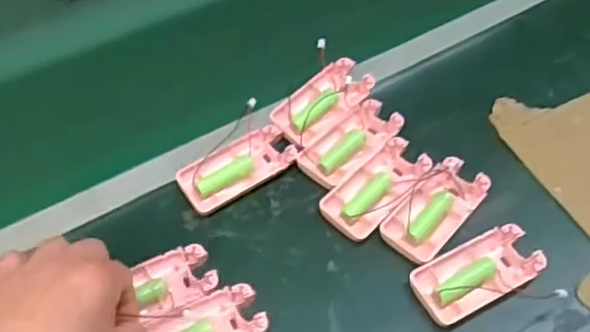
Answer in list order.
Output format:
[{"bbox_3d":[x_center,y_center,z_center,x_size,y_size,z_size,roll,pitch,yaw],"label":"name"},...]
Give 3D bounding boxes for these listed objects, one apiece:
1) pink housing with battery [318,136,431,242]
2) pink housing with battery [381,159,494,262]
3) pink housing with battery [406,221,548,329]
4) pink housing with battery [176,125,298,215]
[{"bbox_3d":[0.066,0.017,0.503,0.047,0.011,0.096,38,63,25],"label":"pink housing with battery"},{"bbox_3d":[0.111,0.033,0.494,0.045,0.013,0.094,35,62,23],"label":"pink housing with battery"},{"bbox_3d":[0.133,0.078,0.460,0.095,0.013,0.048,-24,57,-16],"label":"pink housing with battery"},{"bbox_3d":[-0.046,0.001,0.517,0.095,0.017,0.043,-29,59,-19],"label":"pink housing with battery"}]

